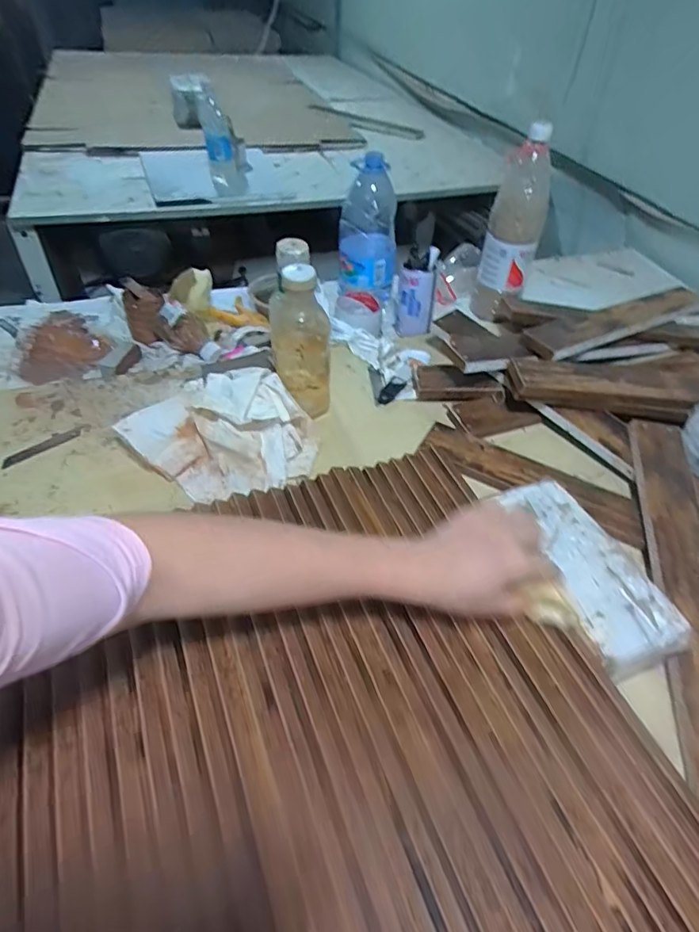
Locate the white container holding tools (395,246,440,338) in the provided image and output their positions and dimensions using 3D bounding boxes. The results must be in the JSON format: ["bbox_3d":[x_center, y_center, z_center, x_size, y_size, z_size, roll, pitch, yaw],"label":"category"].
[{"bbox_3d":[0.110,-0.282,0.865,0.065,0.139,0.041,6,48,2],"label":"white container holding tools"}]

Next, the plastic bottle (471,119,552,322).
[{"bbox_3d":[0.270,-0.378,0.857,0.080,0.300,0.086,15,49,10],"label":"plastic bottle"}]

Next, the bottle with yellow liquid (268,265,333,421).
[{"bbox_3d":[-0.065,-0.162,0.668,0.070,0.204,0.084,-5,49,-8],"label":"bottle with yellow liquid"}]

